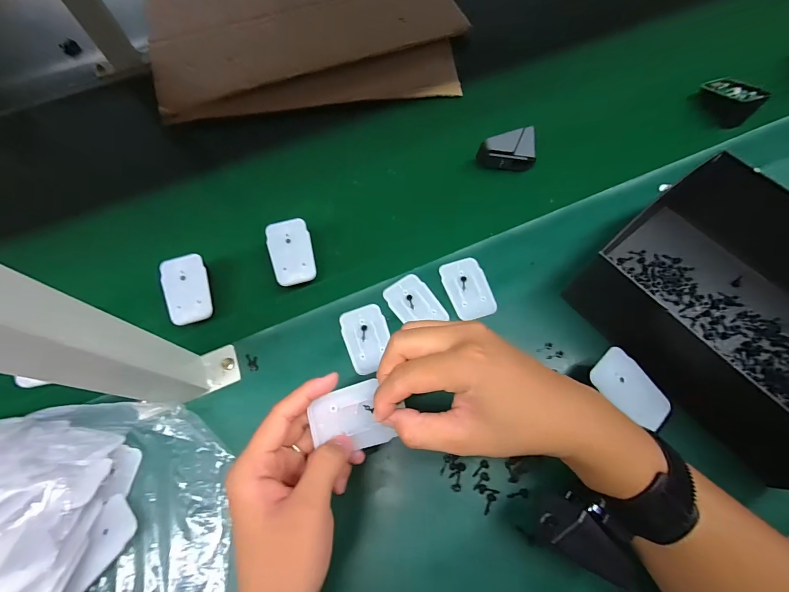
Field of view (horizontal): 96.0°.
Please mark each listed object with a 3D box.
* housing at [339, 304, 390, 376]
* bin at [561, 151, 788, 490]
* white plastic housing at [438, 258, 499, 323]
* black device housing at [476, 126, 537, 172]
[{"bbox_3d":[-0.028,0.042,0.356,0.044,0.004,0.069,-16,67,-5],"label":"housing"},{"bbox_3d":[0.313,0.011,0.318,0.195,0.084,0.237,-37,70,-13],"label":"bin"},{"bbox_3d":[0.077,-0.008,0.375,0.044,0.004,0.069,-17,67,-5],"label":"white plastic housing"},{"bbox_3d":[0.137,-0.178,0.436,0.066,0.039,0.031,-2,66,1],"label":"black device housing"}]

